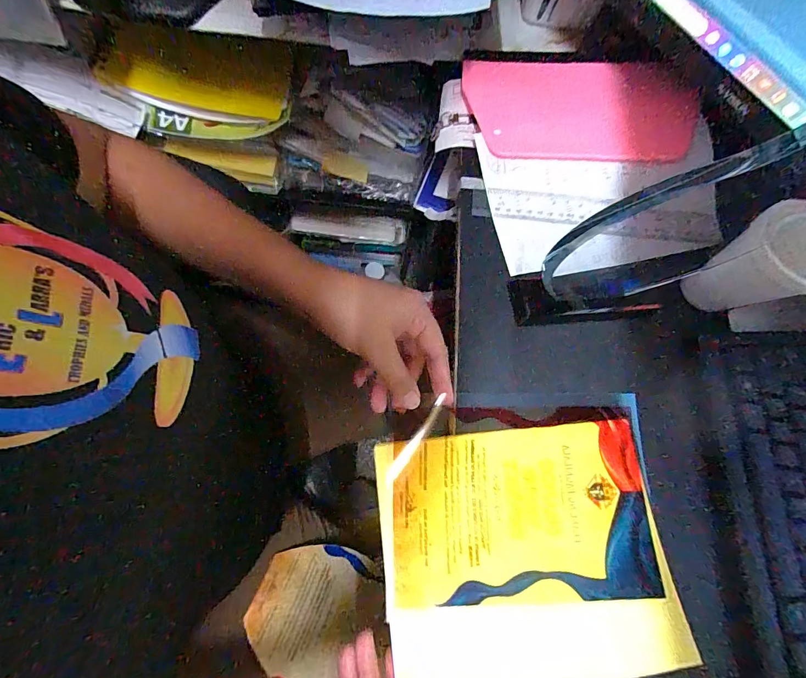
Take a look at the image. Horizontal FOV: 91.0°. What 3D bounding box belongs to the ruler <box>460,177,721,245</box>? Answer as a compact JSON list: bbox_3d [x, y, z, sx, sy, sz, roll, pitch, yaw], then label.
[{"bbox_3d":[0.171,-0.116,0.368,0.231,0.008,0.034,10,85,3],"label":"ruler"}]

